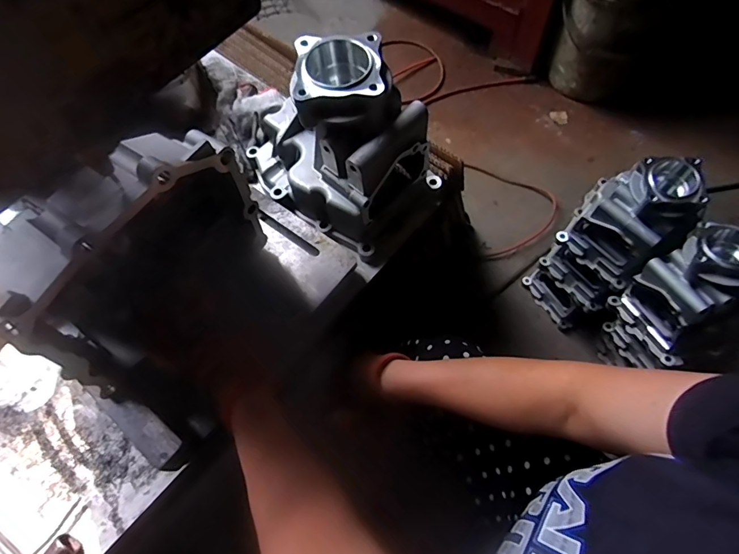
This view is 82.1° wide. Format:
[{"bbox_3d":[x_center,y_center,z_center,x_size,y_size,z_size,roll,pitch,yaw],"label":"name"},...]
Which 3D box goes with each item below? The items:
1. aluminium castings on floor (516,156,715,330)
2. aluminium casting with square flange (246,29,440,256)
[{"bbox_3d":[0.471,-0.060,0.870,0.155,0.434,0.168,-39,69,-14],"label":"aluminium castings on floor"},{"bbox_3d":[-0.050,-0.172,0.510,0.222,0.204,0.144,32,71,16],"label":"aluminium casting with square flange"}]

